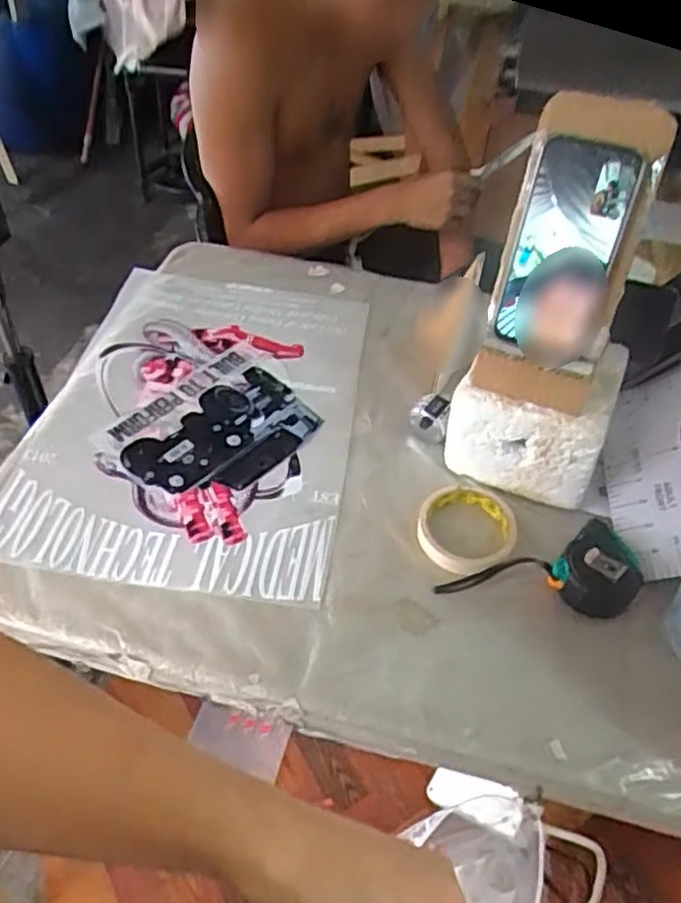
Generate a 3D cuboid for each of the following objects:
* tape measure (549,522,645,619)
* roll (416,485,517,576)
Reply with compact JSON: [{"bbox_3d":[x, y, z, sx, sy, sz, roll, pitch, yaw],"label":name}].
[{"bbox_3d":[0.229,0.111,0.636,0.068,0.042,0.067,-34,59,-29],"label":"tape measure"},{"bbox_3d":[0.122,0.071,0.679,0.103,0.015,0.091,-33,60,-27],"label":"roll"}]

